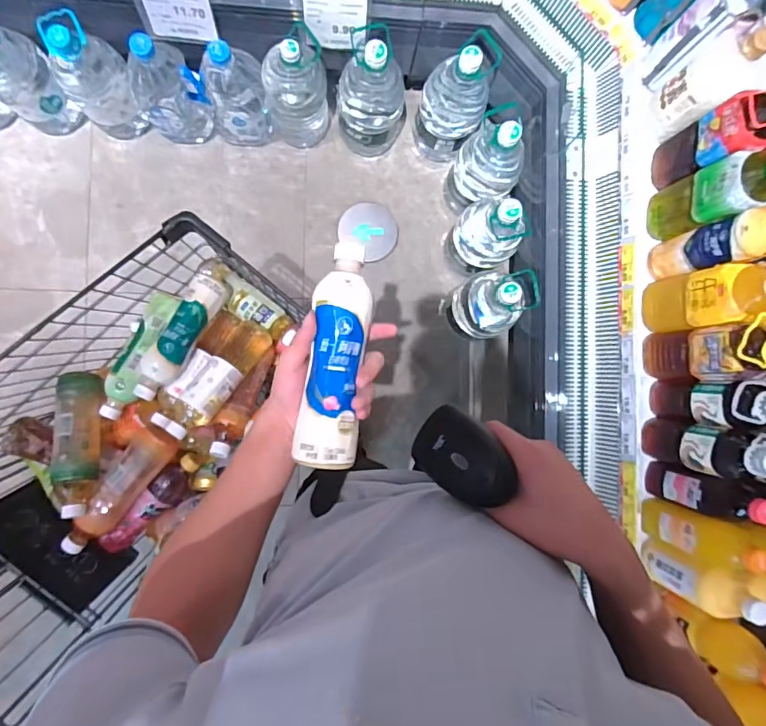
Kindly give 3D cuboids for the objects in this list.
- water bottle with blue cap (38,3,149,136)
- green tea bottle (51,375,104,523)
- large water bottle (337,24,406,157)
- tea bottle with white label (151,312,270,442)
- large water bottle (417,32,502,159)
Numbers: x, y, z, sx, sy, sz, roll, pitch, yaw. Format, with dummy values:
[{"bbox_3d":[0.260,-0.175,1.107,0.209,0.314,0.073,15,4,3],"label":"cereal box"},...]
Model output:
[{"bbox_3d":[-0.749,-0.736,1.257,0.157,0.360,0.150,0,89,-5],"label":"water bottle with blue cap"},{"bbox_3d":[-0.487,0.124,0.760,0.064,0.057,0.232,-7,72,-5],"label":"green tea bottle"},{"bbox_3d":[-0.023,-0.721,1.293,0.174,0.408,0.166,14,88,-5],"label":"large water bottle"},{"bbox_3d":[-0.291,0.018,0.799,0.101,0.076,0.225,31,65,-4],"label":"tea bottle with white label"},{"bbox_3d":[0.198,-0.719,1.315,0.166,0.393,0.181,0,89,-5],"label":"large water bottle"}]

